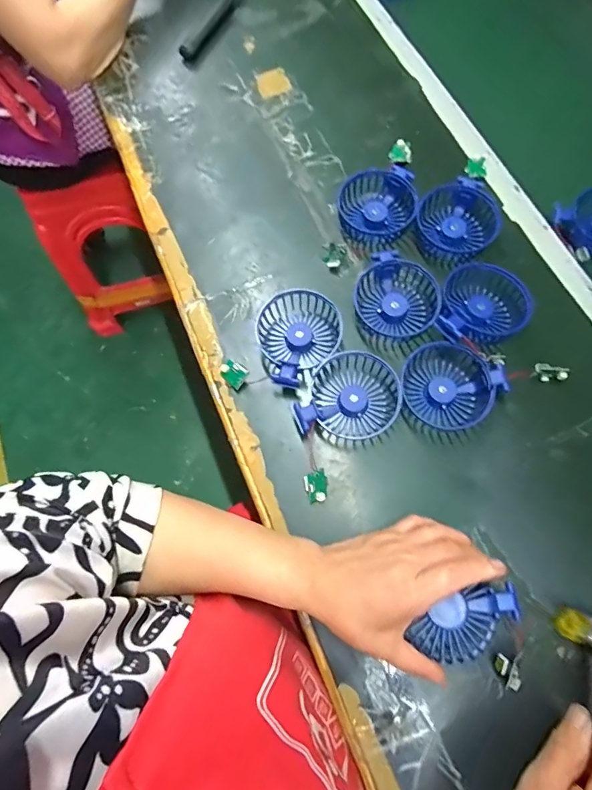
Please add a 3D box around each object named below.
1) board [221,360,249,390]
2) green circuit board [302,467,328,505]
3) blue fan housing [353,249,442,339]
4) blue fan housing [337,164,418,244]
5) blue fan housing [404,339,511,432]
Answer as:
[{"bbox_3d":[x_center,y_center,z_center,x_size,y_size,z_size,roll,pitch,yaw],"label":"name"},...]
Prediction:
[{"bbox_3d":[-0.066,-0.023,0.450,0.031,0.009,0.023,36,76,11],"label":"board"},{"bbox_3d":[0.021,0.090,0.413,0.024,0.018,0.027,-22,75,-7],"label":"green circuit board"},{"bbox_3d":[0.109,-0.107,0.461,0.087,0.031,0.075,38,76,12],"label":"blue fan housing"},{"bbox_3d":[0.094,-0.217,0.495,0.090,0.034,0.086,-8,72,-2],"label":"blue fan housing"},{"bbox_3d":[0.152,-0.009,0.426,0.087,0.035,0.081,0,72,1],"label":"blue fan housing"}]

